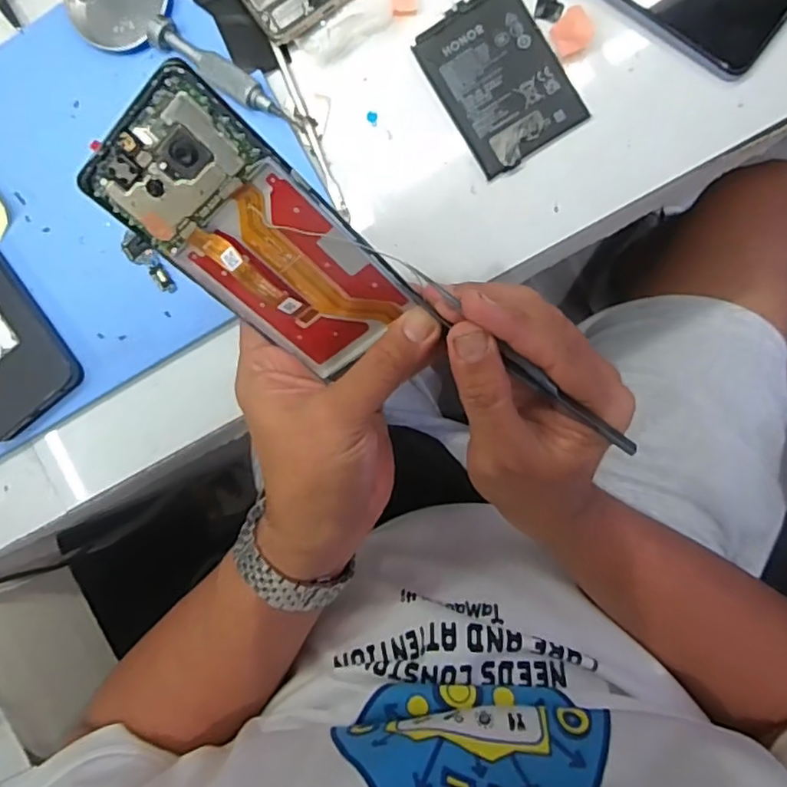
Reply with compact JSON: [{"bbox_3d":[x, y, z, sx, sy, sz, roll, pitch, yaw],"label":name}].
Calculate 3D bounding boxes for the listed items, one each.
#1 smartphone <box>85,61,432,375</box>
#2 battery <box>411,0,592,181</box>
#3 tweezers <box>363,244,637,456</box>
[{"bbox_3d":[-0.059,-0.066,0.267,0.073,0.009,0.139,-33,125,30],"label":"smartphone"},{"bbox_3d":[0.060,-0.181,0.343,0.065,0.007,0.094,-30,91,6],"label":"battery"},{"bbox_3d":[0.050,-0.020,0.279,0.156,0.004,0.011,38,96,-2],"label":"tweezers"}]

